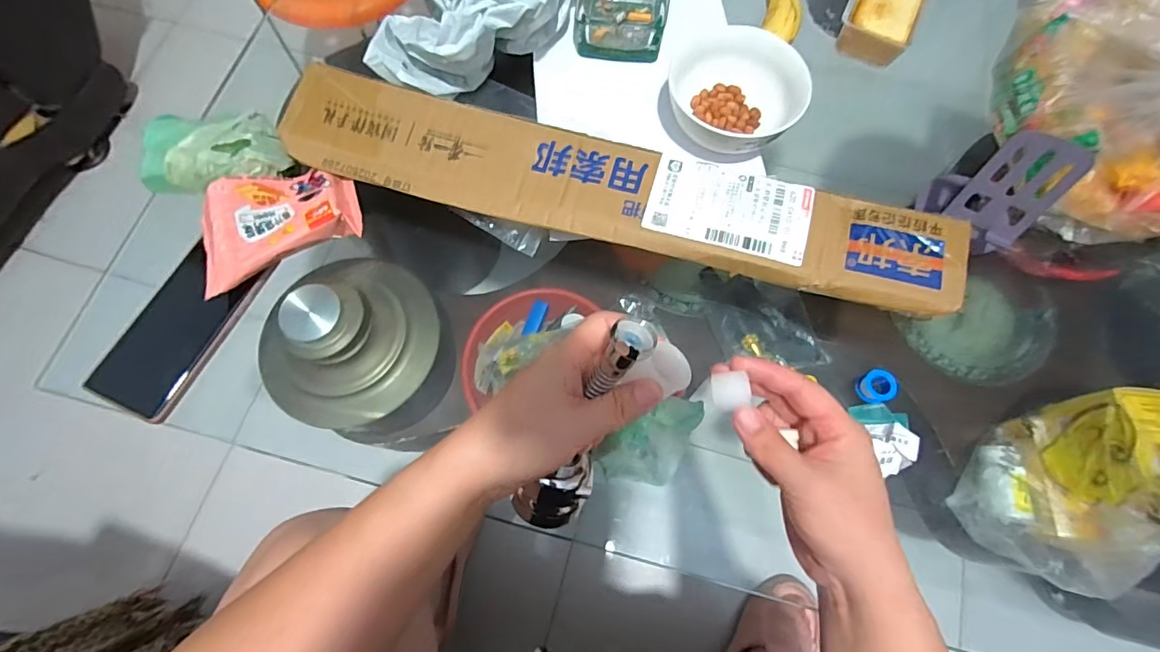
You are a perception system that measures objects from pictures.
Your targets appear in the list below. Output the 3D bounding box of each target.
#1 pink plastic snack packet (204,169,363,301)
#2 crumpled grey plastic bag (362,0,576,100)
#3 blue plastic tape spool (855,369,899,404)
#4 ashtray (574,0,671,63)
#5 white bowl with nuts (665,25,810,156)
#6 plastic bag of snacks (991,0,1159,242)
[{"bbox_3d":[-0.257,-0.091,0.415,0.134,0.032,0.083,-26,73,-8],"label":"pink plastic snack packet"},{"bbox_3d":[-0.095,-0.294,0.454,0.154,0.098,0.174,13,72,4],"label":"crumpled grey plastic bag"},{"bbox_3d":[0.238,0.049,0.397,0.023,0.019,0.025,0,71,0],"label":"blue plastic tape spool"},{"bbox_3d":[0.043,-0.332,0.514,0.093,0.042,0.106,7,72,2],"label":"ashtray"},{"bbox_3d":[0.141,-0.217,0.459,0.115,0.046,0.124,-39,76,-12],"label":"white bowl with nuts"},{"bbox_3d":[0.488,-0.210,0.442,0.213,0.084,0.267,-19,73,-6],"label":"plastic bag of snacks"}]

